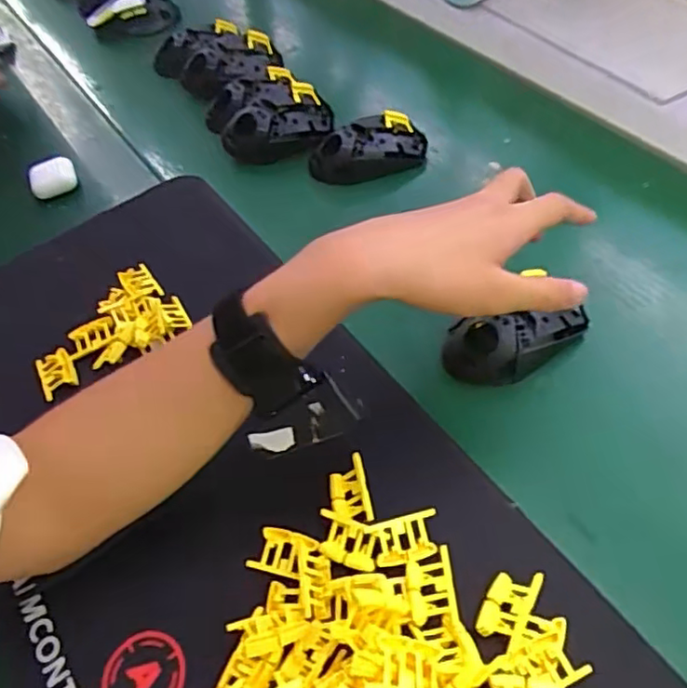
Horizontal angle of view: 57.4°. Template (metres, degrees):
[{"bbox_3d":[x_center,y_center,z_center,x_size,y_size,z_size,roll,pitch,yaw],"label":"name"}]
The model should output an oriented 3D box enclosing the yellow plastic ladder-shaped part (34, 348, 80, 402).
[{"bbox_3d":[-0.222,0.023,0.485,0.025,0.008,0.036,-22,73,-16],"label":"yellow plastic ladder-shaped part"}]

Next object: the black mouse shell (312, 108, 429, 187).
[{"bbox_3d":[0.024,-0.195,0.631,0.116,0.051,0.063,-3,53,1],"label":"black mouse shell"}]

